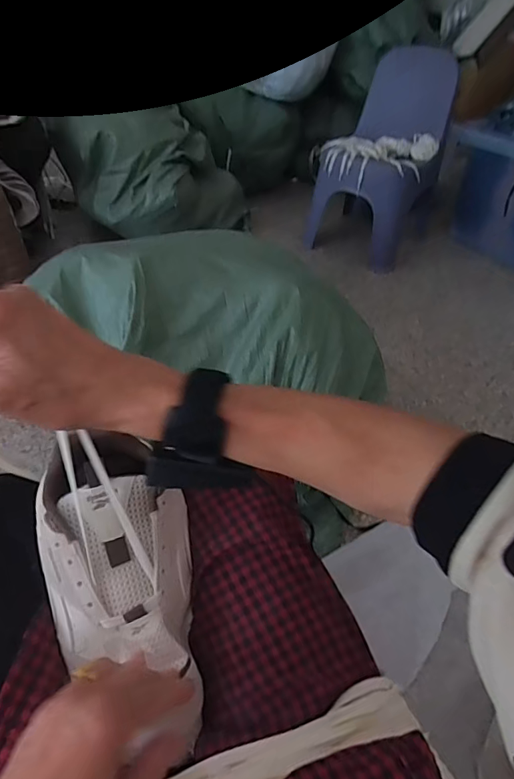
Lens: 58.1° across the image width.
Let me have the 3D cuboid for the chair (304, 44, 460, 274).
[{"bbox_3d":[0.418,-0.758,1.557,0.348,0.567,0.341,28,48,23],"label":"chair"}]

